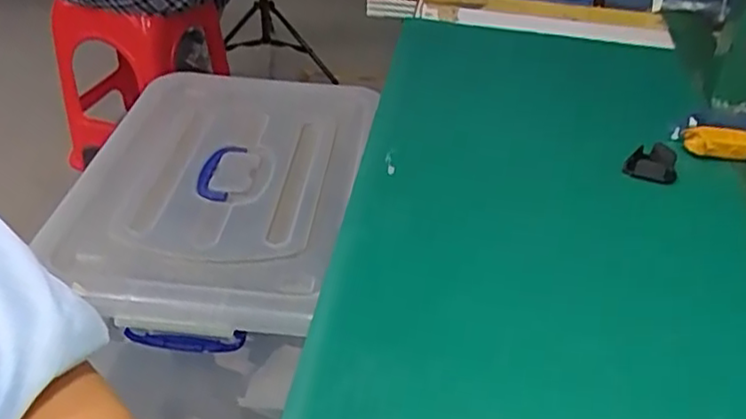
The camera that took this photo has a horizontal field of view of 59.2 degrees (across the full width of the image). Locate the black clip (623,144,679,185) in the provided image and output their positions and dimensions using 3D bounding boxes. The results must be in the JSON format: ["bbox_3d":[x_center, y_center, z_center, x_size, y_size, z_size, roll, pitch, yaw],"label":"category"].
[{"bbox_3d":[0.226,-0.038,0.530,0.039,0.021,0.029,20,42,19],"label":"black clip"}]

